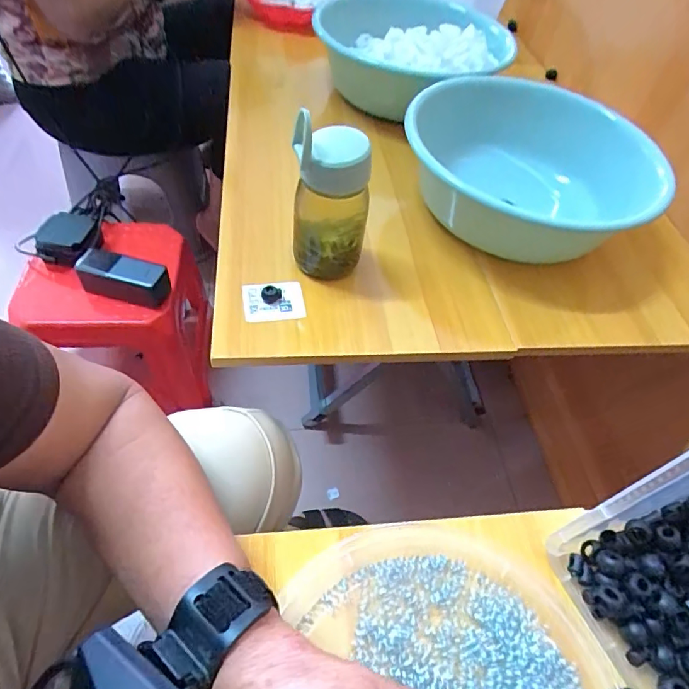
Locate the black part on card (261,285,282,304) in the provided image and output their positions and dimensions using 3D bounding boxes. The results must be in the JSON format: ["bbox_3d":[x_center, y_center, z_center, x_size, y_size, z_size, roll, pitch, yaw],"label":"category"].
[{"bbox_3d":[-0.073,-0.049,0.475,0.020,0.017,0.012,-5,53,-10],"label":"black part on card"}]

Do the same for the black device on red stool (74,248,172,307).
[{"bbox_3d":[-0.338,-0.103,0.719,0.150,0.055,0.044,15,52,5],"label":"black device on red stool"}]

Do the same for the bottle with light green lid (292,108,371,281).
[{"bbox_3d":[-0.014,-0.141,0.458,0.073,0.147,0.059,3,54,-3],"label":"bottle with light green lid"}]

